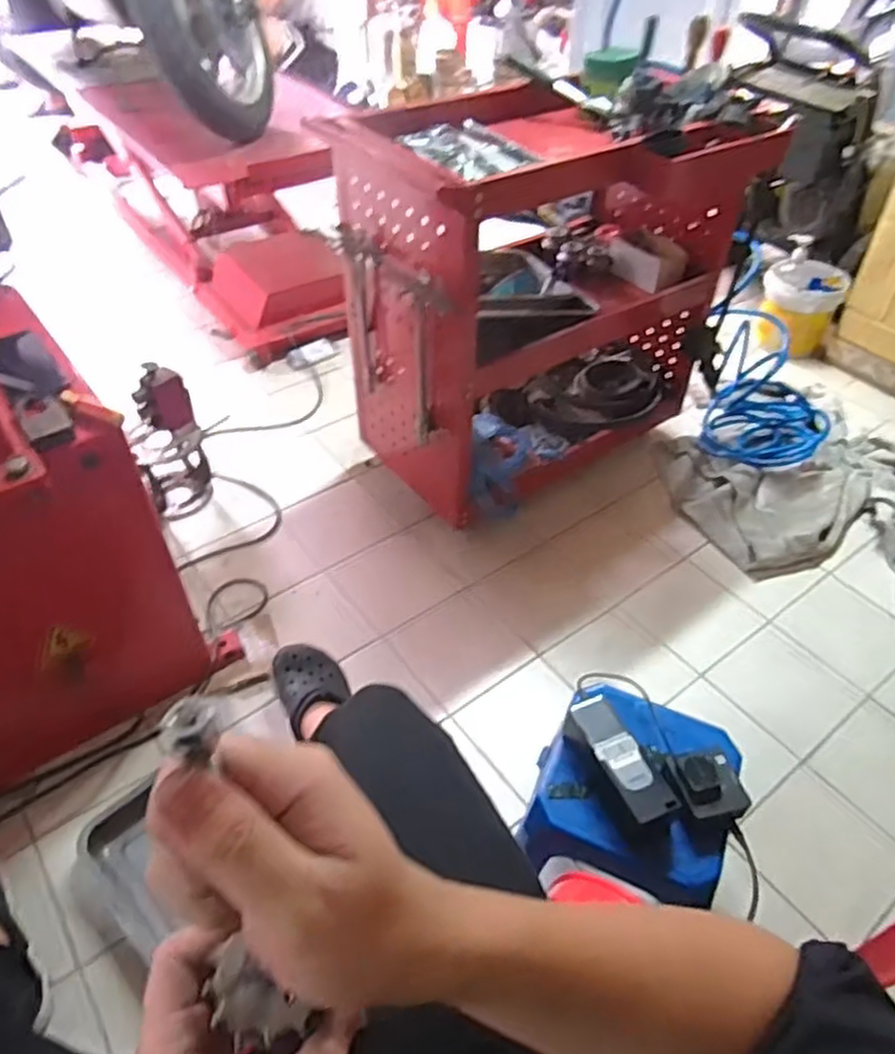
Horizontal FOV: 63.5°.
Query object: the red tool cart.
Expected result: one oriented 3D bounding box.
[{"bbox_3d":[0.187,-0.469,1.442,0.764,0.651,0.463,-28,52,-27],"label":"red tool cart"}]

